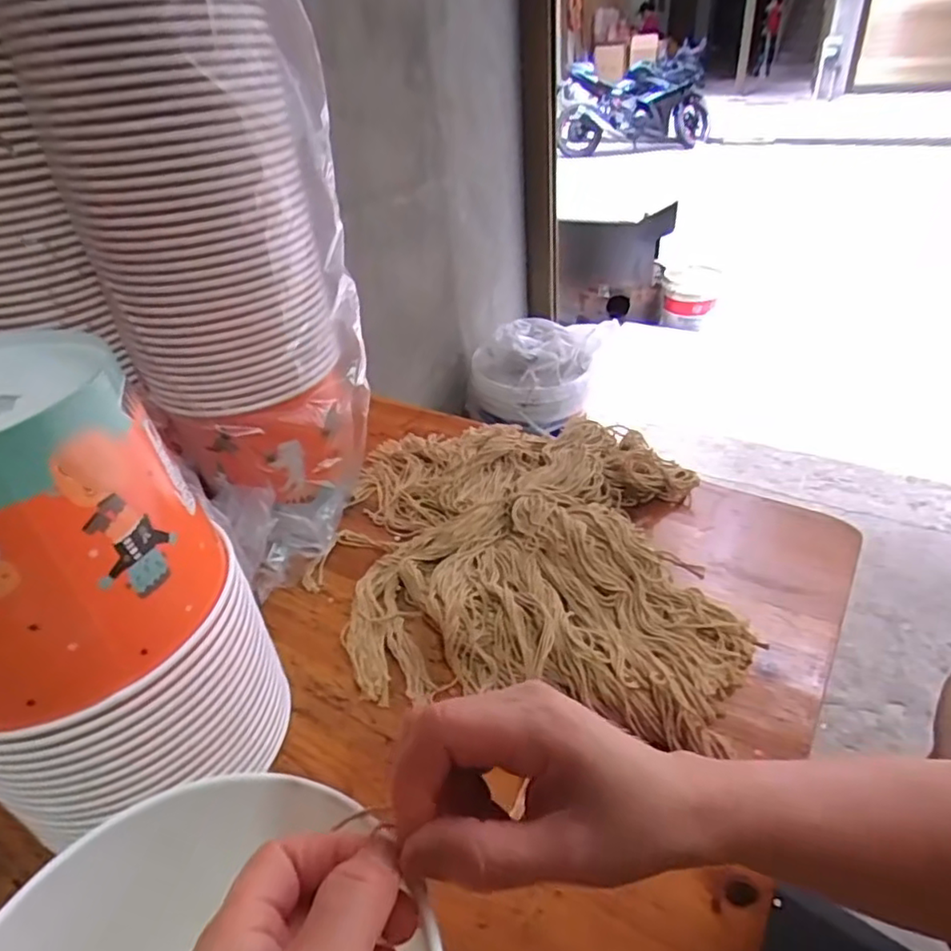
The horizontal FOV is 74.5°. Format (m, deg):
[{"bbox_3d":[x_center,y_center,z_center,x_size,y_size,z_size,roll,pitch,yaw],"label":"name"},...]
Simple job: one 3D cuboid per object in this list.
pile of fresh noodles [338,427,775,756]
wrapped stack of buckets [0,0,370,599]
[{"bbox_3d":[0.039,0.056,0.514,0.307,0.055,0.375,-2,36,4],"label":"pile of fresh noodles"},{"bbox_3d":[-0.210,-0.154,0.491,0.165,0.429,0.204,9,38,19],"label":"wrapped stack of buckets"}]

